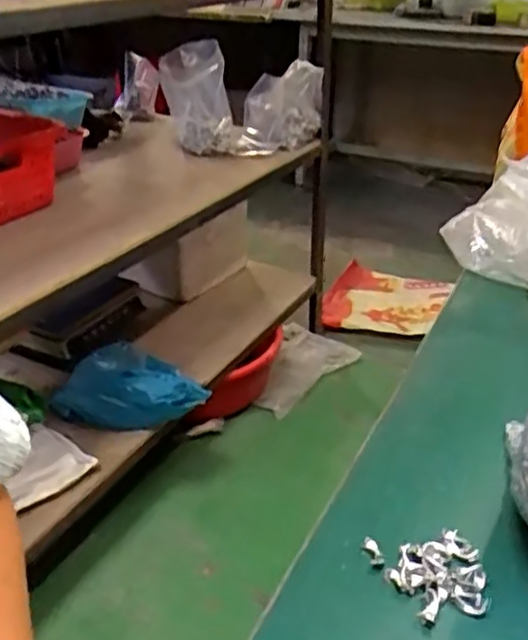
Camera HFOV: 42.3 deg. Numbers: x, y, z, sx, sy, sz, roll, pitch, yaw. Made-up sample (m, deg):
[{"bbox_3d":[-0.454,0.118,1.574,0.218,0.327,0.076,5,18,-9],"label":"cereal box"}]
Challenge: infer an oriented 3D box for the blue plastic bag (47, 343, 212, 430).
[{"bbox_3d":[-0.255,0.120,1.347,0.298,0.109,0.161,6,30,11],"label":"blue plastic bag"}]

